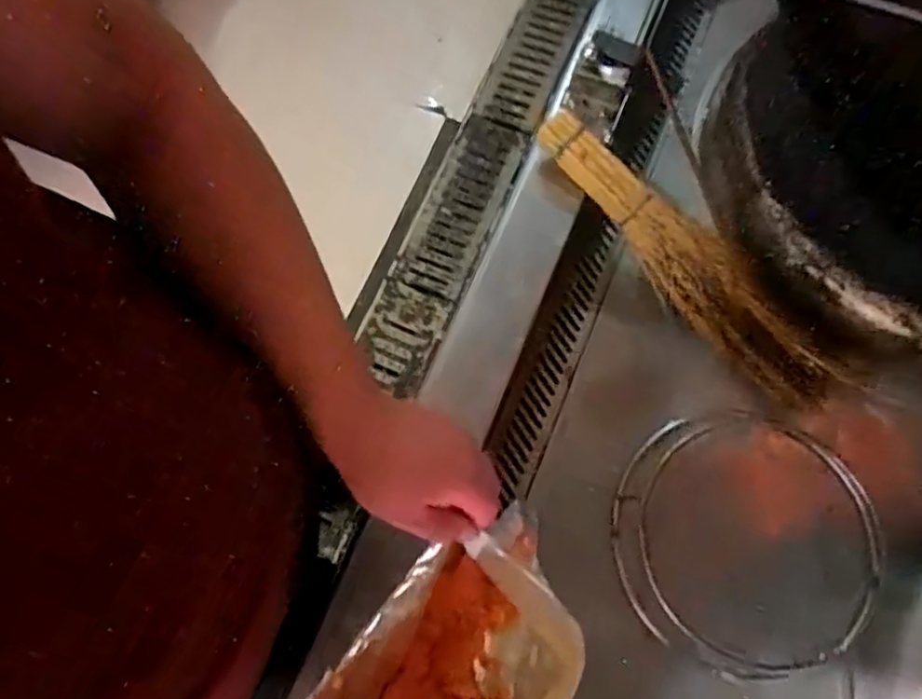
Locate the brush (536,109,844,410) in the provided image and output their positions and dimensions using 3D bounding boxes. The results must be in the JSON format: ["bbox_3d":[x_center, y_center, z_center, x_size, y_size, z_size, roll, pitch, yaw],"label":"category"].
[{"bbox_3d":[0.226,-0.098,0.638,0.069,0.079,0.383,-39,76,-10],"label":"brush"}]

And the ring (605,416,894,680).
[{"bbox_3d":[0.269,0.181,0.607,0.241,0.021,0.242,-4,69,9],"label":"ring"}]

